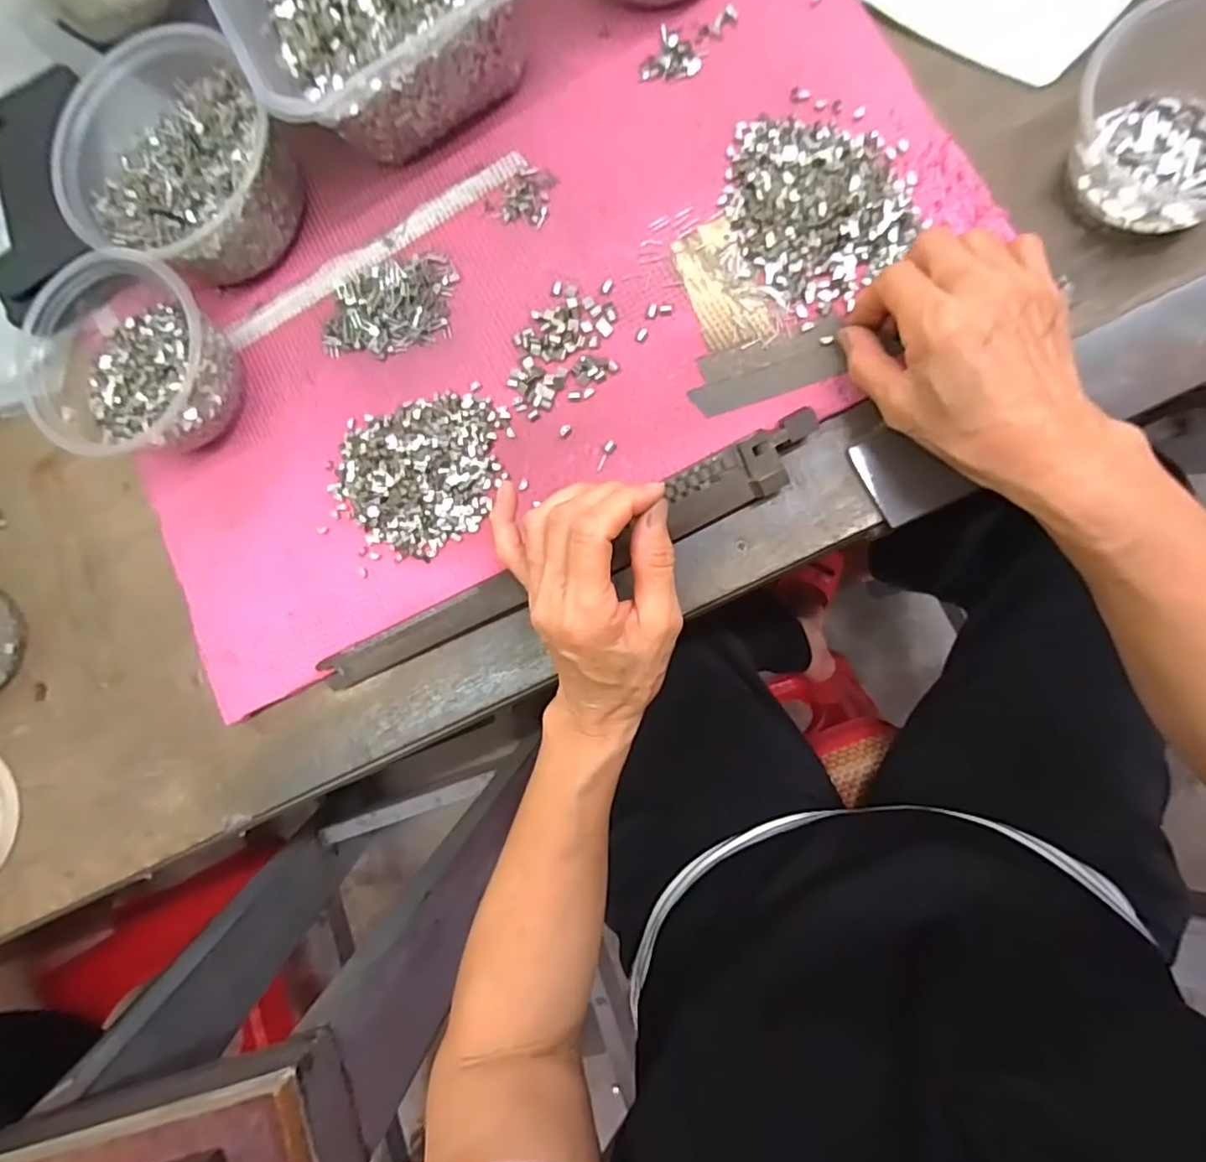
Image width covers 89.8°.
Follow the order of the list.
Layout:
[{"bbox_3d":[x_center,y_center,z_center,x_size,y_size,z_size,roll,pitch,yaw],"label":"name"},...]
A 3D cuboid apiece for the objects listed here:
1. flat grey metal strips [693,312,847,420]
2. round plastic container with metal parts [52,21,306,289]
[{"bbox_3d":[0.091,-0.119,0.337,0.082,0.004,0.035,-18,85,9],"label":"flat grey metal strips"},{"bbox_3d":[-0.255,-0.252,0.366,0.130,0.071,0.127,-1,84,10],"label":"round plastic container with metal parts"}]

